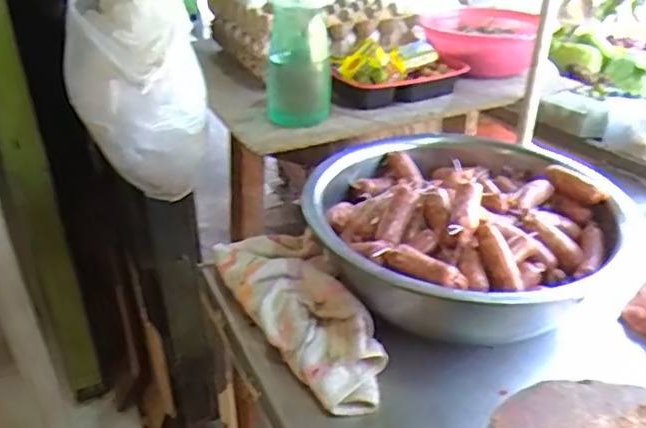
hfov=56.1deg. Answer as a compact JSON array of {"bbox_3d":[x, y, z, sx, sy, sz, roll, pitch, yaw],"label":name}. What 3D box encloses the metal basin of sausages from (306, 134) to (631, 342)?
[{"bbox_3d":[0.151,0.008,0.740,0.341,0.119,0.355,-1,31,0],"label":"metal basin of sausages"}]

